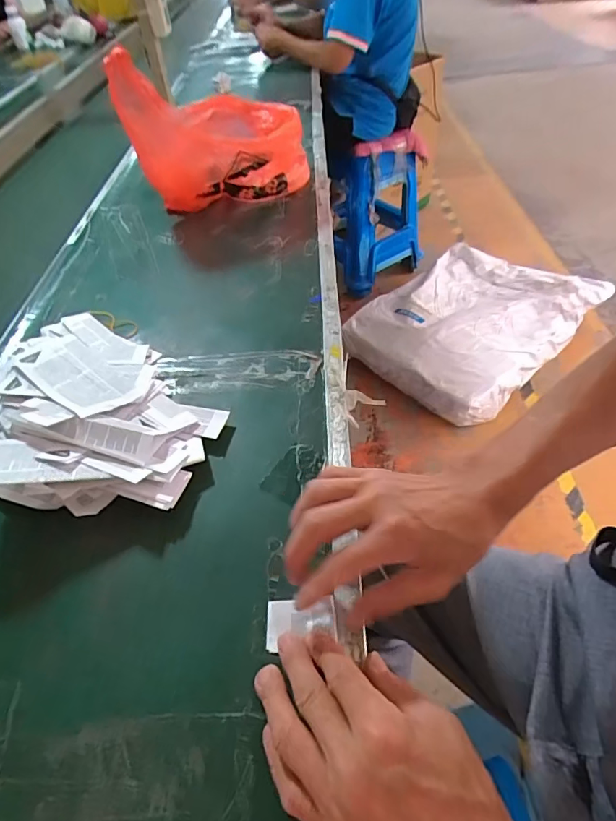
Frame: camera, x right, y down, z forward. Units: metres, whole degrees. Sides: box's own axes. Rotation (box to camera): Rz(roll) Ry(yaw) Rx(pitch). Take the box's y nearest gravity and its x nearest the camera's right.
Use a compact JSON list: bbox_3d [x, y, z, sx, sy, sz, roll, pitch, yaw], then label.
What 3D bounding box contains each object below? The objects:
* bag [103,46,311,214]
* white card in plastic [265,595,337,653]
[{"bbox_3d":[-0.130,-0.455,0.779,0.180,0.204,0.281,25,54,24],"label":"bag"},{"bbox_3d":[-0.006,0.150,0.339,0.050,0.006,0.034,-8,47,8],"label":"white card in plastic"}]

